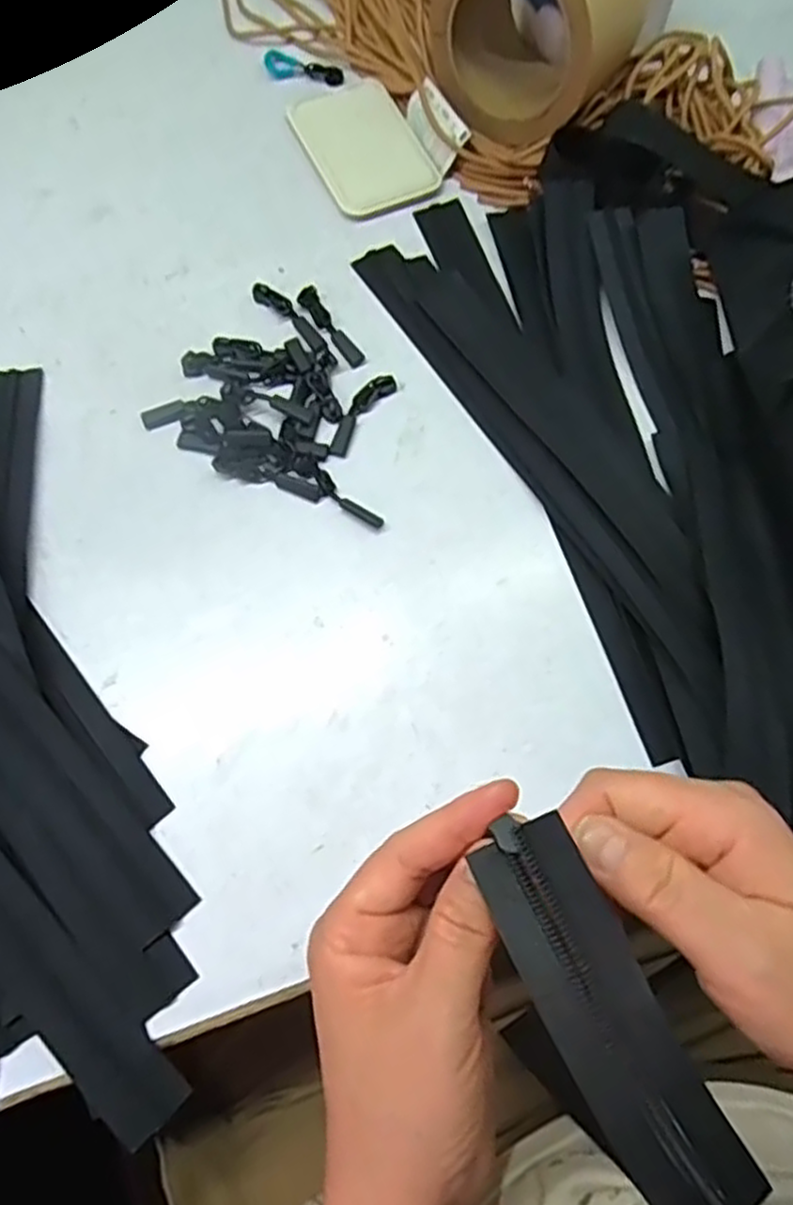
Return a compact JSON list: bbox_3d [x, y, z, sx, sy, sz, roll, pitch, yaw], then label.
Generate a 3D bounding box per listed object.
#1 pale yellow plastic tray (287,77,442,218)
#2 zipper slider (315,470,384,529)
[{"bbox_3d":[-0.022,-0.292,0.476,0.068,0.008,0.101,-24,73,-10],"label":"pale yellow plastic tray"},{"bbox_3d":[-0.026,-0.053,0.391,0.044,0.005,0.009,41,74,11],"label":"zipper slider"}]

